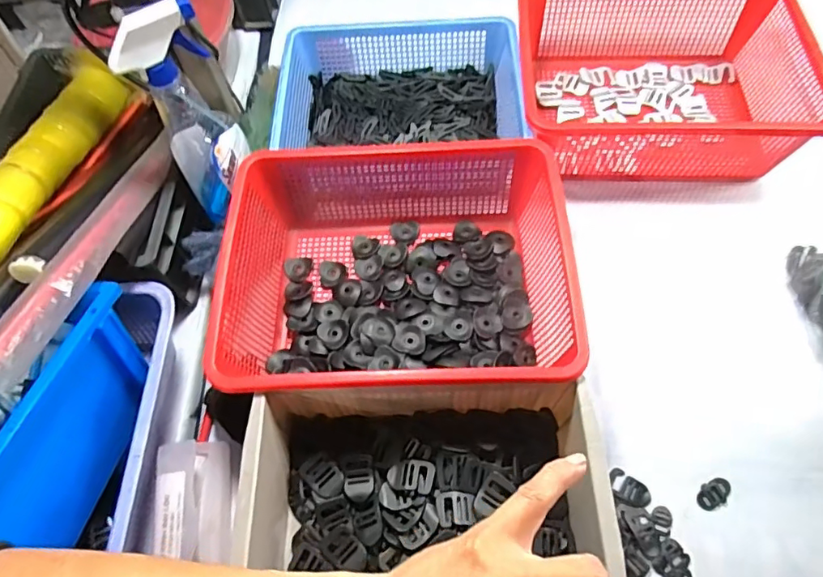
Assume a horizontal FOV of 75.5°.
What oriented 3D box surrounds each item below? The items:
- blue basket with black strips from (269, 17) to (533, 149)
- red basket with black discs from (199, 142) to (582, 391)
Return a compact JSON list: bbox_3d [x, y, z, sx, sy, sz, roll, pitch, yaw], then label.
[{"bbox_3d":[-0.016,-0.254,0.703,0.296,0.090,0.225,-3,61,3],"label":"blue basket with black strips"},{"bbox_3d":[-0.015,-0.014,0.572,0.341,0.120,0.278,-3,61,2],"label":"red basket with black discs"}]

